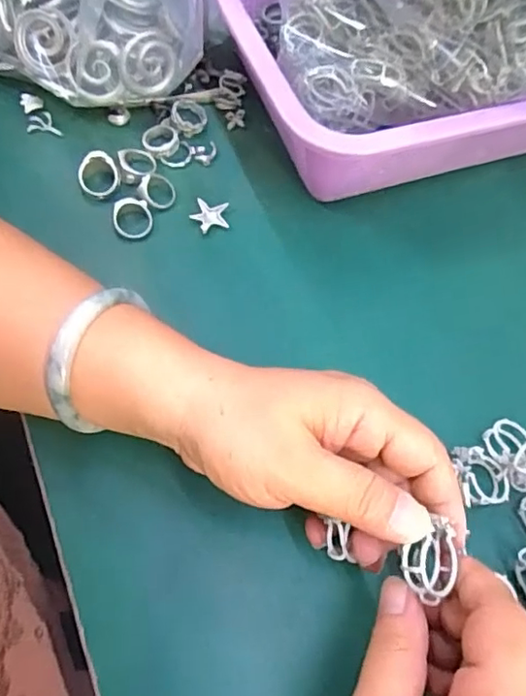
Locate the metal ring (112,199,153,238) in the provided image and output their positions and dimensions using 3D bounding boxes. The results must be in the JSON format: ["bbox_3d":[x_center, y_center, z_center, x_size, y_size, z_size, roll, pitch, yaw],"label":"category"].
[{"bbox_3d":[-0.078,-0.078,0.342,0.023,0.005,0.025,2,81,-15],"label":"metal ring"}]

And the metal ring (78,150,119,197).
[{"bbox_3d":[-0.102,-0.107,0.349,0.026,0.010,0.026,-17,106,-5],"label":"metal ring"}]

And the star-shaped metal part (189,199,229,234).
[{"bbox_3d":[-0.033,-0.082,0.349,0.023,0.005,0.020,-5,66,-5],"label":"star-shaped metal part"}]

